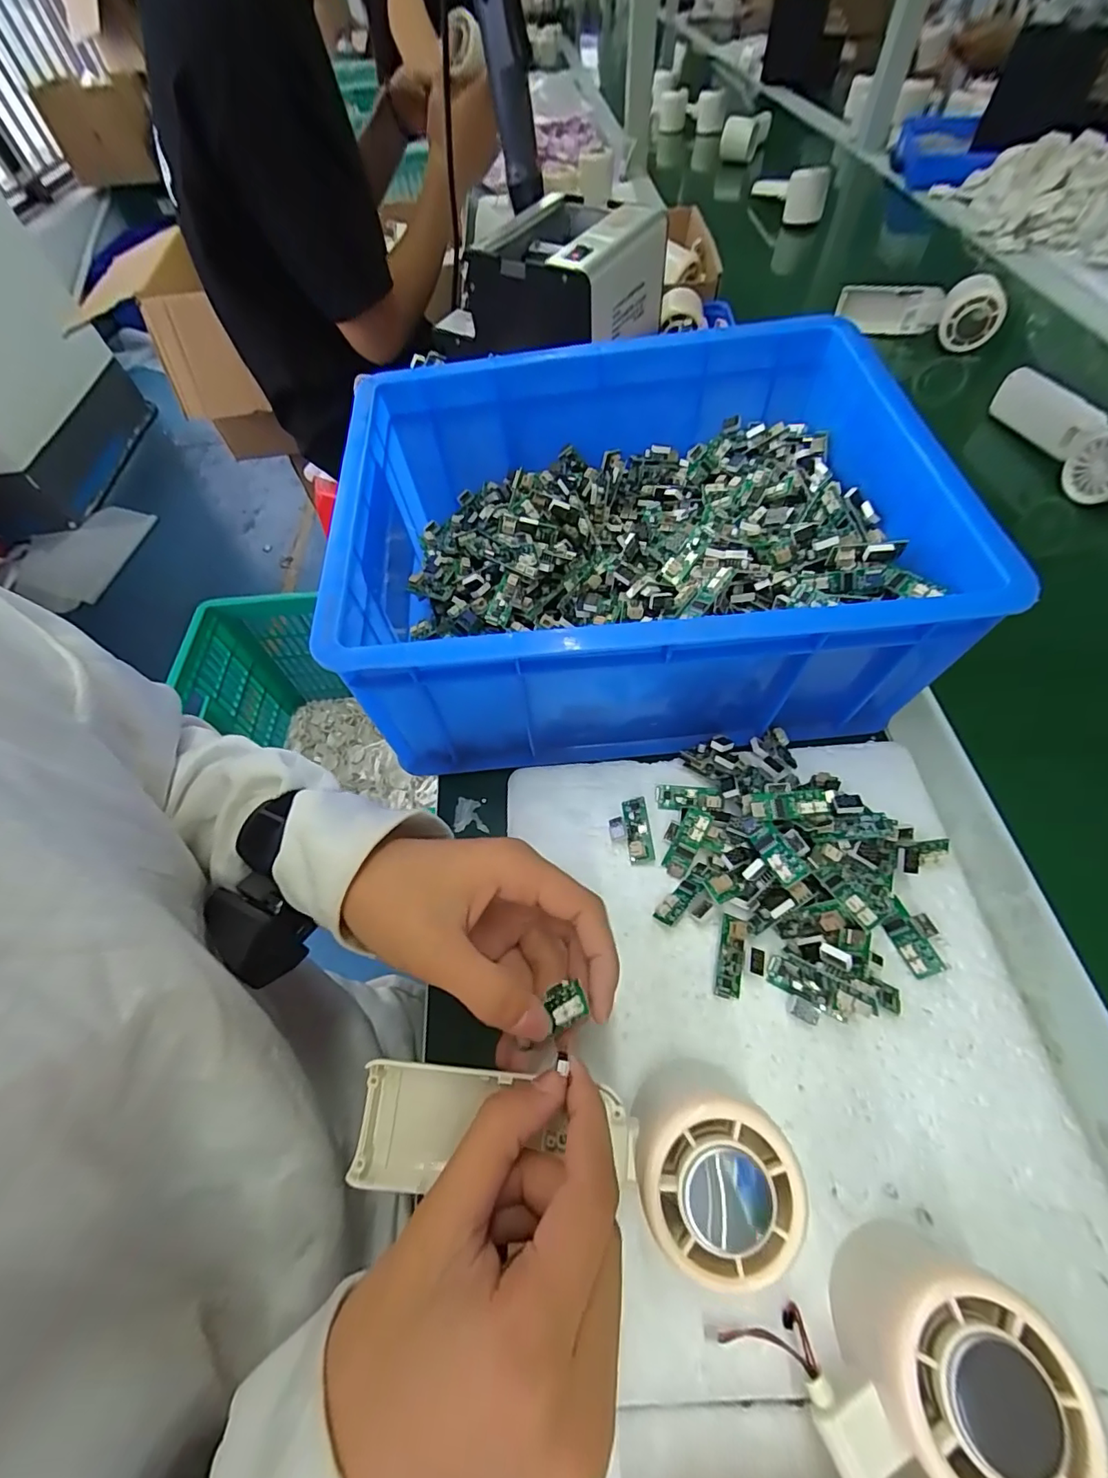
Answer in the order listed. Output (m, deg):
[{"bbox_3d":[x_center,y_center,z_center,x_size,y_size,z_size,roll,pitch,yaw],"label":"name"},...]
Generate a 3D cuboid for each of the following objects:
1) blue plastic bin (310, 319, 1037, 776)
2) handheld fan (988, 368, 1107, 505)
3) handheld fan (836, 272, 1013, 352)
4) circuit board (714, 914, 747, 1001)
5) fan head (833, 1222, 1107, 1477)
[{"bbox_3d":[0.050,-0.127,0.341,0.328,0.130,0.249,-3,59,2],"label":"blue plastic bin"},{"bbox_3d":[0.459,-0.276,0.453,0.048,0.053,0.175,-12,59,-3],"label":"handheld fan"},{"bbox_3d":[0.422,-0.501,0.596,0.169,0.053,0.046,31,66,20],"label":"handheld fan"},{"bbox_3d":[0.090,0.111,0.263,0.012,0.008,0.039,11,61,11],"label":"circuit board"},{"bbox_3d":[0.131,0.208,0.176,0.056,0.056,0.053,-2,59,3],"label":"fan head"}]

